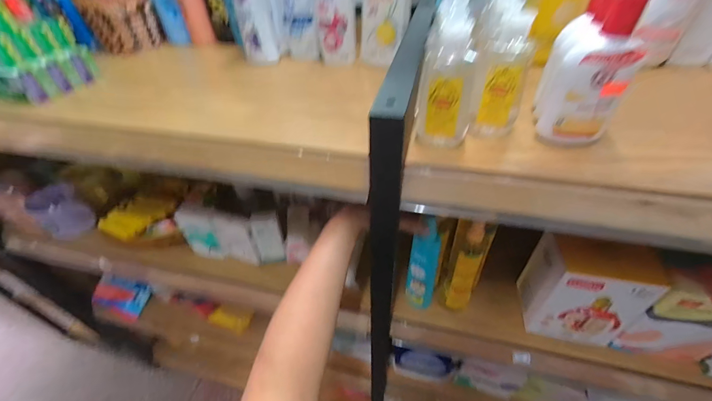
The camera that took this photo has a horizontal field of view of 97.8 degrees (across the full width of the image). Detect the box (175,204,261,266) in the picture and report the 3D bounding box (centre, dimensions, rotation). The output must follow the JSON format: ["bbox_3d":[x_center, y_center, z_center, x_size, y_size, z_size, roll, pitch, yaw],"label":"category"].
[{"bbox_3d":[-0.258,0.067,0.593,0.146,0.122,0.034,7,44,9],"label":"box"}]

